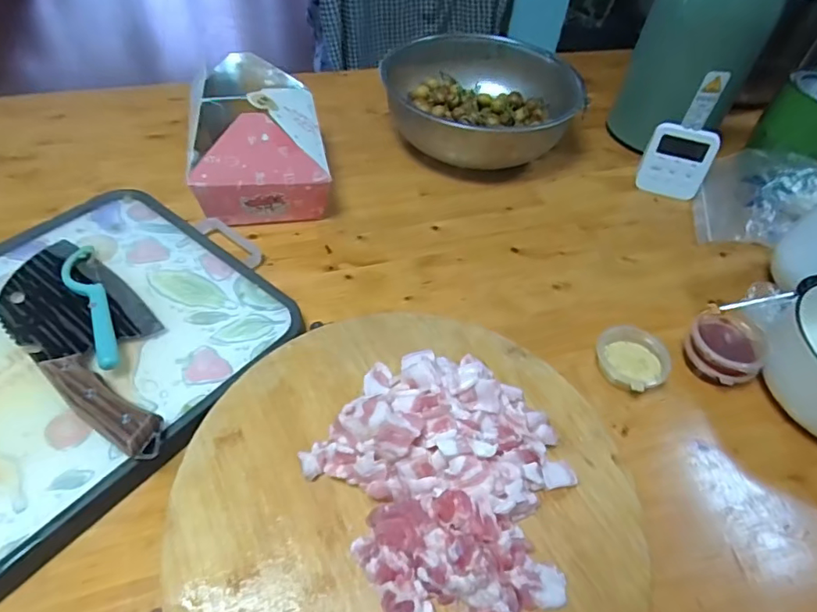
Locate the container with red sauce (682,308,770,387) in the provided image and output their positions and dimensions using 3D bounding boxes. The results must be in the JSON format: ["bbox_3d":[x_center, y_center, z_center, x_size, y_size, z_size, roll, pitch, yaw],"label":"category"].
[{"bbox_3d":[0.287,0.039,0.469,0.065,0.038,0.062,3,50,-3],"label":"container with red sauce"}]

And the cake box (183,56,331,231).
[{"bbox_3d":[-0.162,-0.182,0.570,0.127,0.114,0.170,-5,51,-10],"label":"cake box"}]

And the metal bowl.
[{"bbox_3d":[0.086,-0.257,0.683,0.223,0.093,0.223,3,50,-3],"label":"metal bowl"}]

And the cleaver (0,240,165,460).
[{"bbox_3d":[-0.261,0.022,0.430,0.256,0.023,0.090,37,56,23],"label":"cleaver"}]

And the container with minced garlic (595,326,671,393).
[{"bbox_3d":[0.201,0.047,0.466,0.058,0.035,0.058,3,50,-3],"label":"container with minced garlic"}]

